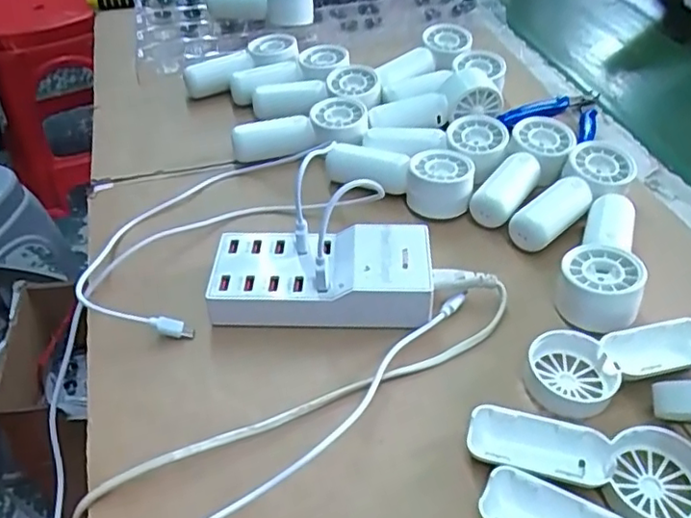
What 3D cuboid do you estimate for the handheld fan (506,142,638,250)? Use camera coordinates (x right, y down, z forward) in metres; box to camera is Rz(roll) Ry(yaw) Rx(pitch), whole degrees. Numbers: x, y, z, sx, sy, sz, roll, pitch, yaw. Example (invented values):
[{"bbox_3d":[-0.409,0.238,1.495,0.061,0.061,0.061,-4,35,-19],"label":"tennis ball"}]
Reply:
[{"bbox_3d":[0.165,-0.042,0.442,0.044,0.032,0.117,31,52,28],"label":"handheld fan"}]

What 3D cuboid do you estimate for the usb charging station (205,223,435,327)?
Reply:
[{"bbox_3d":[-0.014,0.007,0.382,0.131,0.035,0.062,3,44,4],"label":"usb charging station"}]

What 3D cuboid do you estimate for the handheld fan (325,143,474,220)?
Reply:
[{"bbox_3d":[0.039,-0.064,0.461,0.111,0.030,0.044,15,46,15],"label":"handheld fan"}]

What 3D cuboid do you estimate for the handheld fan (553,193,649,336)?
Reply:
[{"bbox_3d":[0.166,0.000,0.396,0.048,0.033,0.115,17,49,18],"label":"handheld fan"}]

